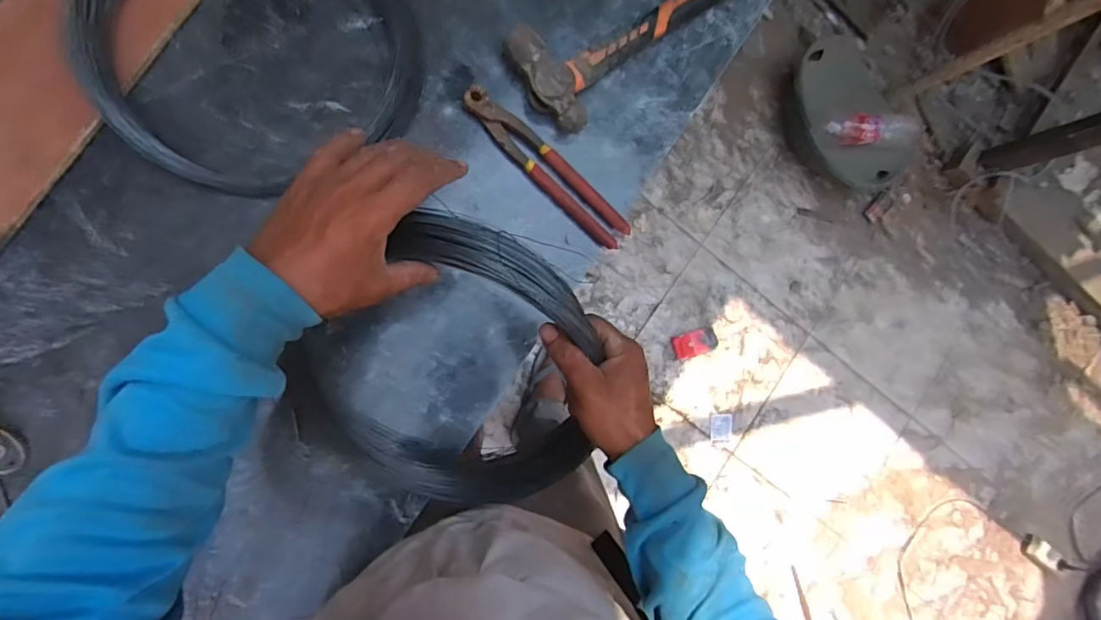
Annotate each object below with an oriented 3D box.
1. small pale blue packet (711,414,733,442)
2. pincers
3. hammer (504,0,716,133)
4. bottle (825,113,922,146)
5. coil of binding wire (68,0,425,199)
[{"bbox_3d":[0.457,0.313,1.485,0.061,0.009,0.072,6,86,-11],"label":"small pale blue packet"},{"bbox_3d":[-0.004,-0.151,0.589,0.218,0.016,0.036,44,81,-6],"label":"pincers"},{"bbox_3d":[0.134,-0.308,0.600,0.353,0.043,0.115,-27,93,-11],"label":"hammer"},{"bbox_3d":[0.856,-0.482,1.480,0.252,0.057,0.078,-3,90,-4],"label":"bottle"},{"bbox_3d":[-0.283,-0.266,0.517,0.292,0.075,0.279,0,87,-11],"label":"coil of binding wire"}]

